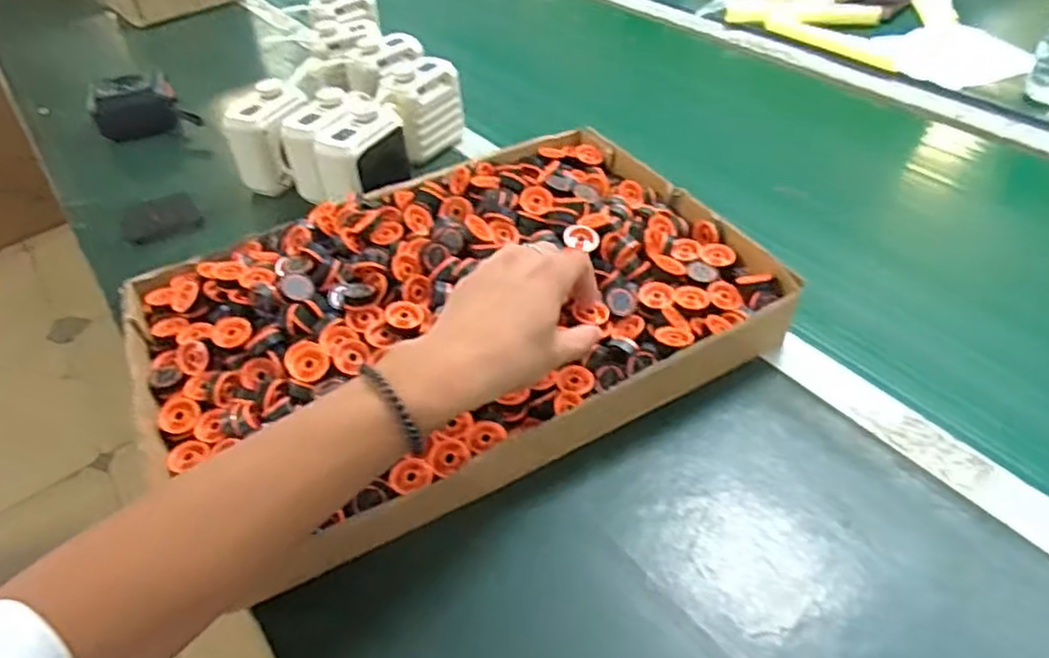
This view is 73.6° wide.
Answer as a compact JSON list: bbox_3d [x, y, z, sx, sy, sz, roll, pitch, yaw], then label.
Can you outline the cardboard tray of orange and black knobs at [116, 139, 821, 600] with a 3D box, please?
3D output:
[{"bbox_3d":[-0.059,-0.024,0.566,0.460,0.078,0.329,-26,47,-19],"label":"cardboard tray of orange and black knobs"}]

